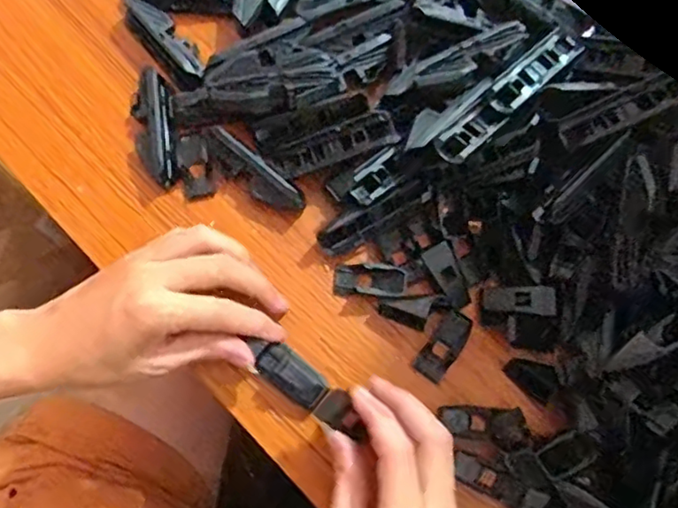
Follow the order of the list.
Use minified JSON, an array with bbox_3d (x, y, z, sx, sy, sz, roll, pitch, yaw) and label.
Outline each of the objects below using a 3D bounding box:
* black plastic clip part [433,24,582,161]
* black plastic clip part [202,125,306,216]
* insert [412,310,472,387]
[{"bbox_3d":[0.097,-0.091,0.342,0.119,0.021,0.021,-43,82,-10],"label":"black plastic clip part"},{"bbox_3d":[-0.052,-0.050,0.368,0.076,0.014,0.018,38,79,7],"label":"black plastic clip part"},{"bbox_3d":[0.061,0.053,0.353,0.019,0.008,0.042,35,79,6],"label":"insert"}]

